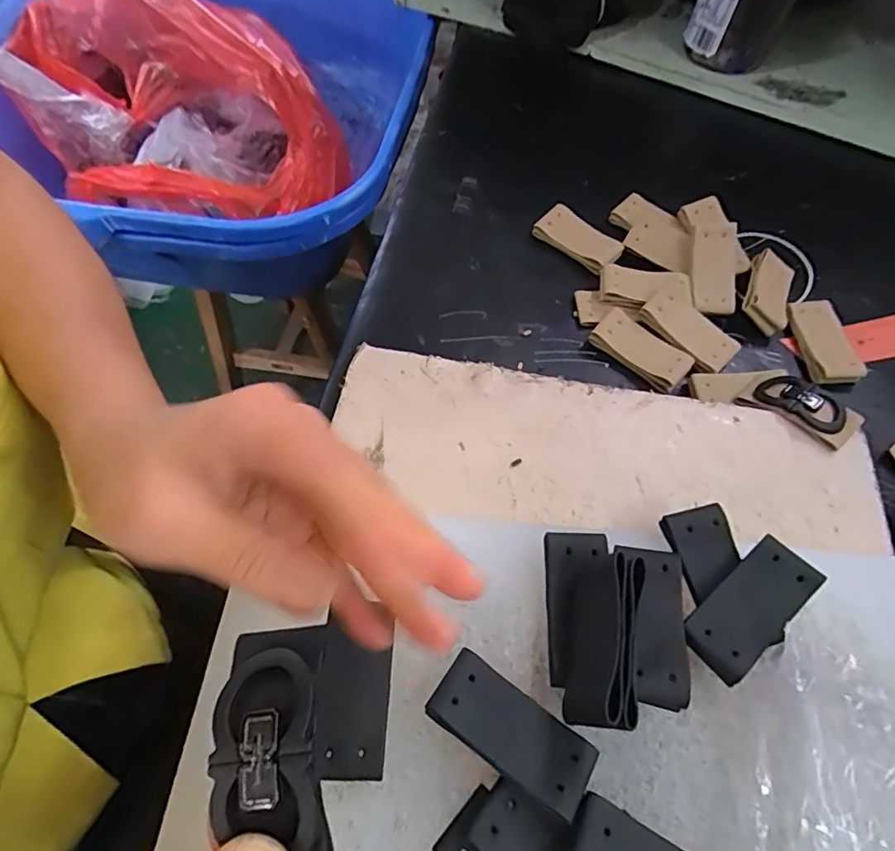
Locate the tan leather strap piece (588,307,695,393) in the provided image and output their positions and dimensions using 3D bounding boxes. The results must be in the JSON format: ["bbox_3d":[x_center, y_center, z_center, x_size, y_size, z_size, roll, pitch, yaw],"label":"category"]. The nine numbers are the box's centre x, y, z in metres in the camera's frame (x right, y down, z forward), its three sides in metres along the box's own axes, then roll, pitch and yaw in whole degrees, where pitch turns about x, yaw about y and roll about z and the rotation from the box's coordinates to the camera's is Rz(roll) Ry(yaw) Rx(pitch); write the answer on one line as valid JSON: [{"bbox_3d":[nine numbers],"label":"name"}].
[{"bbox_3d":[0.126,-0.049,0.346,0.030,0.011,0.063,-40,68,-20],"label":"tan leather strap piece"}]

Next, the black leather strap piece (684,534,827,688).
[{"bbox_3d":[0.124,0.074,0.215,0.060,0.009,0.026,-36,67,-20],"label":"black leather strap piece"}]

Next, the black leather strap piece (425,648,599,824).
[{"bbox_3d":[0.023,0.113,0.196,0.060,0.014,0.027,31,64,15],"label":"black leather strap piece"}]

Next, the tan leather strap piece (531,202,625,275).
[{"bbox_3d":[0.095,-0.137,0.385,0.061,0.016,0.029,36,65,17],"label":"tan leather strap piece"}]

